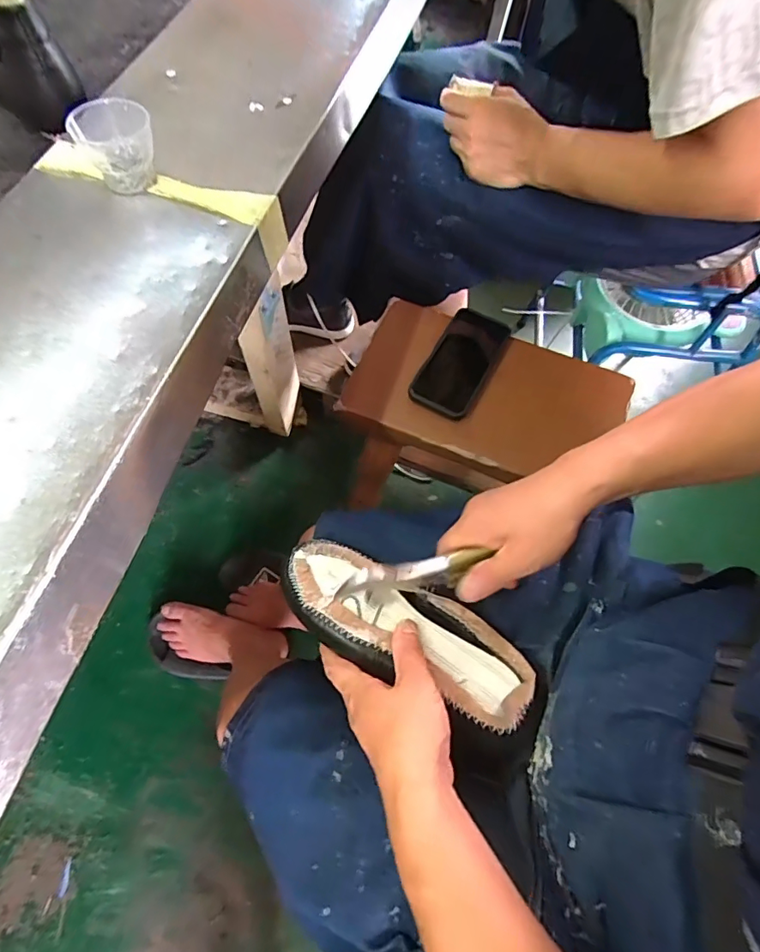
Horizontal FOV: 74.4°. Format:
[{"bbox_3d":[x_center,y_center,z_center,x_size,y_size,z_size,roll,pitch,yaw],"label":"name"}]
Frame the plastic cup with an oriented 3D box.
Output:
[{"bbox_3d":[-0.232,-0.292,0.450,0.066,0.058,0.063,-25,70,-13],"label":"plastic cup"}]

